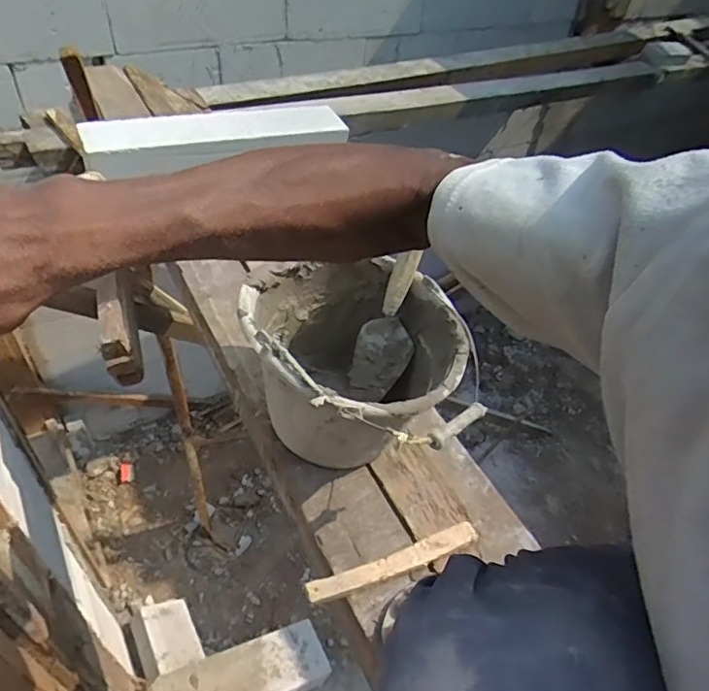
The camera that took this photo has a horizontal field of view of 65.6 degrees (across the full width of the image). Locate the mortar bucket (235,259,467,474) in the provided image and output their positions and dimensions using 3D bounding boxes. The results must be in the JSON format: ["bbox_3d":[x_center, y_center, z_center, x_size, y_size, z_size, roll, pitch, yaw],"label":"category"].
[{"bbox_3d":[-0.009,0.035,0.737,0.243,0.208,0.278,-32,57,-33],"label":"mortar bucket"}]

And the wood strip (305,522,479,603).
[{"bbox_3d":[0.052,0.262,0.668,0.225,0.012,0.029,-14,49,-21],"label":"wood strip"}]

